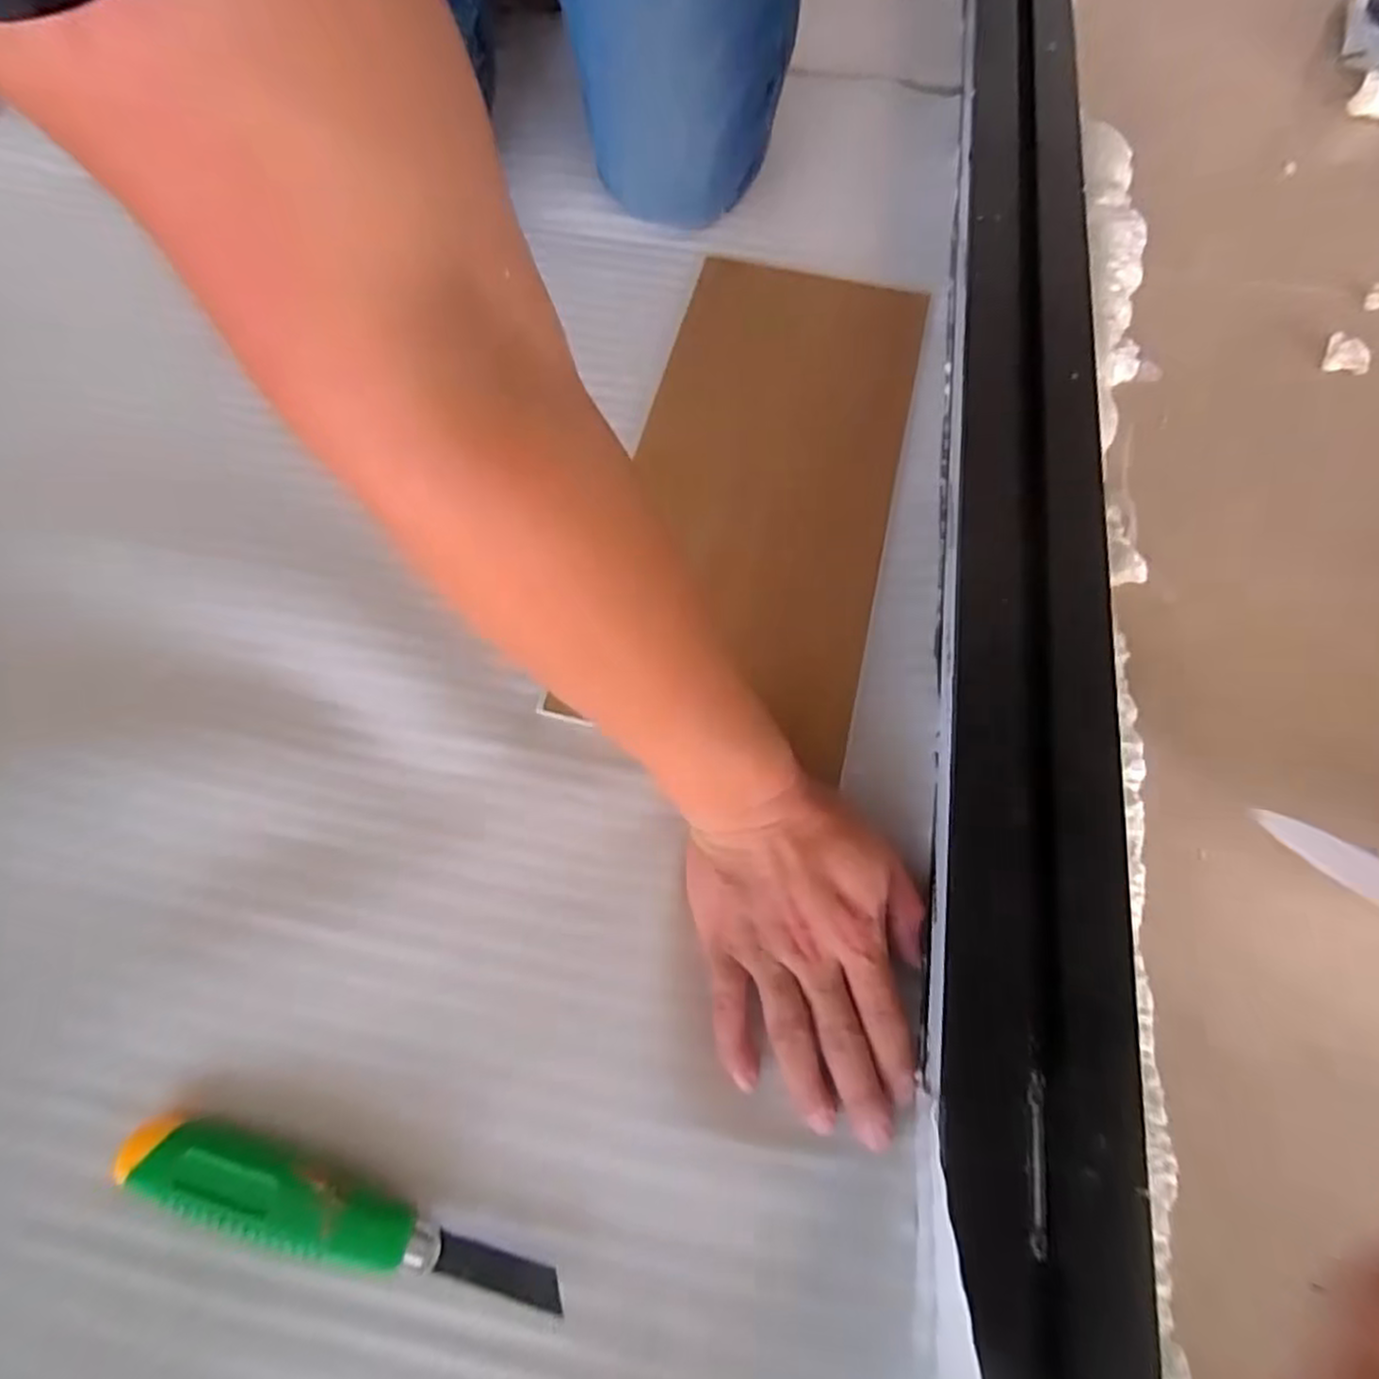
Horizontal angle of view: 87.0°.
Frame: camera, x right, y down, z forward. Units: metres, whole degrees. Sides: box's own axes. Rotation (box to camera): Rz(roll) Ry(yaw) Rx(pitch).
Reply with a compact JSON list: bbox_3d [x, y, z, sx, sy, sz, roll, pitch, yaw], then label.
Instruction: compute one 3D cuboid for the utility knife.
[{"bbox_3d":[-0.158,0.232,0.323,0.206,0.013,0.035,11,68,6],"label":"utility knife"}]

